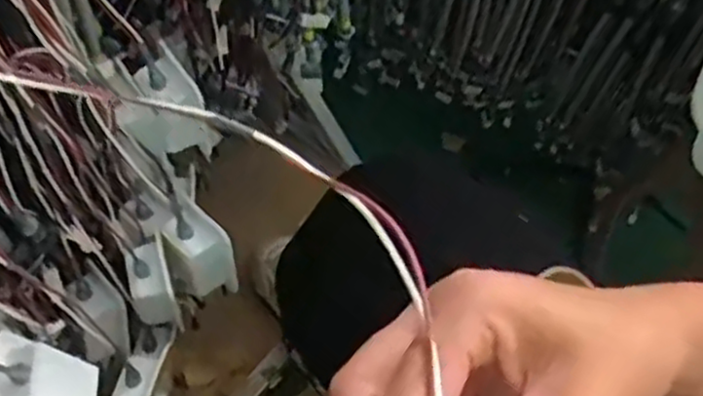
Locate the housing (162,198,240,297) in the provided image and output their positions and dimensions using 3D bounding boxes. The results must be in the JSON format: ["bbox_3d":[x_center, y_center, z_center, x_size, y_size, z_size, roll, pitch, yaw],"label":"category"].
[{"bbox_3d":[-0.114,0.038,0.566,0.035,0.063,0.057,-32,68,-19],"label":"housing"}]

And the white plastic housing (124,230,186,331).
[{"bbox_3d":[-0.148,0.068,0.556,0.032,0.049,0.066,-16,64,-12],"label":"white plastic housing"}]

